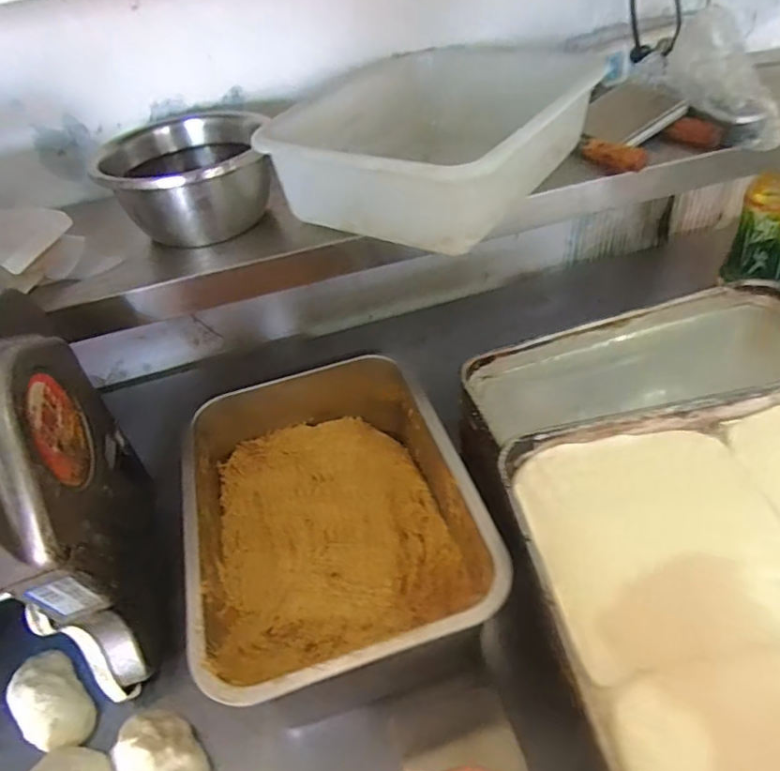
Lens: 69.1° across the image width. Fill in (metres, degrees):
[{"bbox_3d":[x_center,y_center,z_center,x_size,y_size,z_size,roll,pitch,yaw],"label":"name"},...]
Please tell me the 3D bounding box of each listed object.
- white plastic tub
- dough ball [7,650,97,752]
[{"bbox_3d":[0.062,-0.281,0.643,0.267,0.093,0.384,18,49,26],"label":"white plastic tub"},{"bbox_3d":[-0.333,0.308,0.551,0.062,0.038,0.109,-35,49,-26],"label":"dough ball"}]

